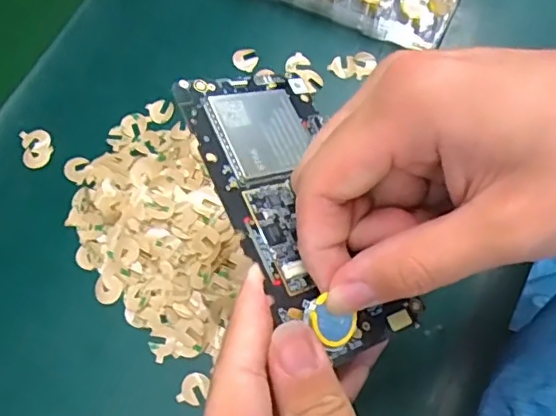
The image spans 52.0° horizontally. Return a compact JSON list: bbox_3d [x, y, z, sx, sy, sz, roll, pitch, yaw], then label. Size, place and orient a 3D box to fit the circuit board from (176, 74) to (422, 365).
[{"bbox_3d":[0.009,-0.004,0.227,0.061,0.008,0.123,-15,71,-32],"label":"circuit board"}]

